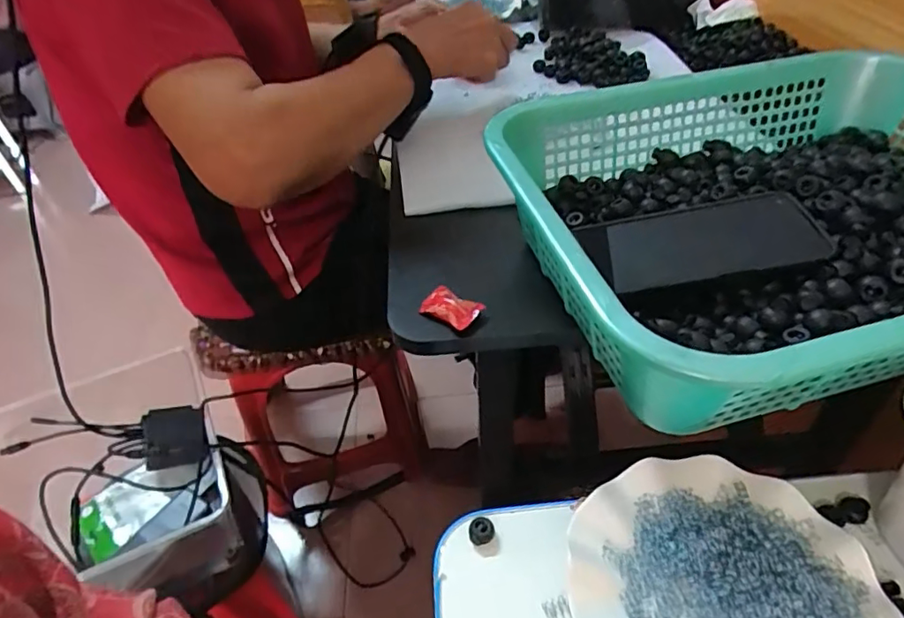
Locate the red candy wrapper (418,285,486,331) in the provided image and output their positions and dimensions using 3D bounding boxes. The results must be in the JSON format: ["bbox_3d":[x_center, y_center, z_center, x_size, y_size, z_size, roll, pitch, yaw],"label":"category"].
[{"bbox_3d":[-0.001,0.000,0.417,0.044,0.010,0.028,26,51,29],"label":"red candy wrapper"}]

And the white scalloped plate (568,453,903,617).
[{"bbox_3d":[0.169,0.178,0.345,0.174,0.028,0.177,-3,43,3],"label":"white scalloped plate"}]

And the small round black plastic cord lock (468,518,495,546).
[{"bbox_3d":[0.021,0.156,0.393,0.018,0.008,0.015,-10,43,-6],"label":"small round black plastic cord lock"}]

